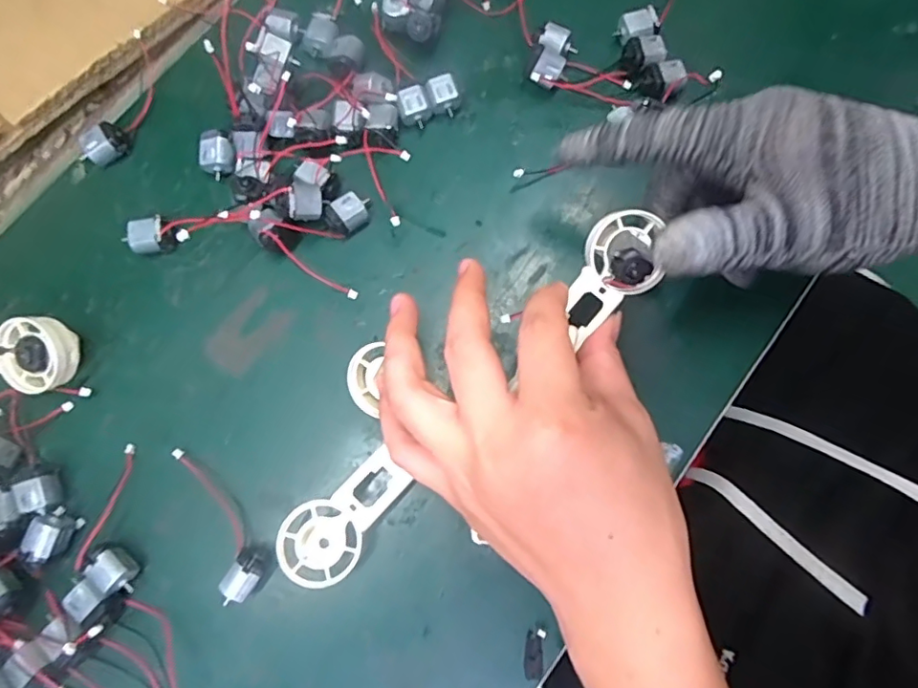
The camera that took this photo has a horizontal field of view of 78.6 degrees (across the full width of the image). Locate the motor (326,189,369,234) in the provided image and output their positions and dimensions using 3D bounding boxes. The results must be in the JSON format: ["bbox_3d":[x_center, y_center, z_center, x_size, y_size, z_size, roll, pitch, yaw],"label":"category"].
[{"bbox_3d":[-0.064,-0.076,0.329,0.020,0.013,0.026,42,82,7],"label":"motor"}]

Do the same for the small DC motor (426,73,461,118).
[{"bbox_3d":[-0.010,-0.152,0.344,0.019,0.017,0.020,-19,80,-4],"label":"small DC motor"}]

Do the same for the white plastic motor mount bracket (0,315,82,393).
[{"bbox_3d":[-0.252,0.006,0.307,0.091,0.027,0.037,2,79,0],"label":"white plastic motor mount bracket"}]

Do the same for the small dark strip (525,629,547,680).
[{"bbox_3d":[0.039,0.160,0.287,0.010,0.004,0.024,9,79,1],"label":"small dark strip"}]

